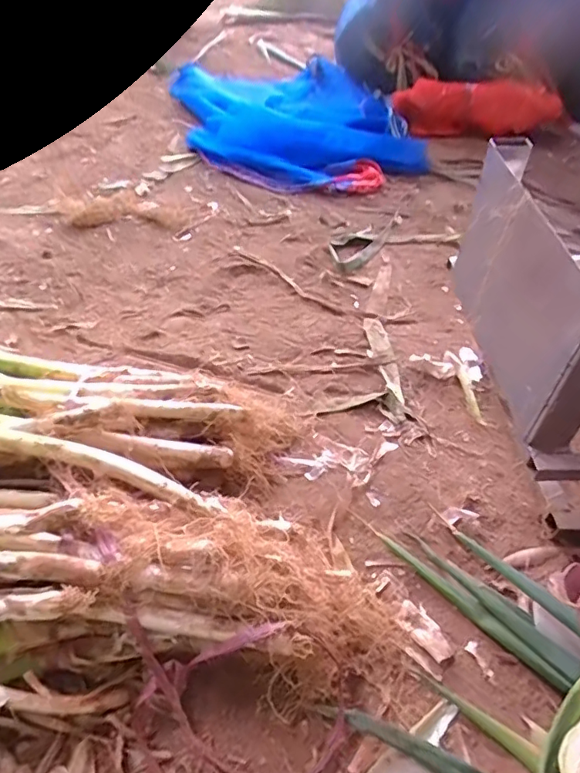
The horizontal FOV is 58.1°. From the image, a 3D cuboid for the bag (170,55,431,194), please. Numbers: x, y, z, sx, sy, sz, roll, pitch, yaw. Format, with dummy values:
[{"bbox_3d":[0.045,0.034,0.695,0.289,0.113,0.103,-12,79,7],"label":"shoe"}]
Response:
[{"bbox_3d":[0.003,-0.621,1.210,0.464,0.096,0.623,-12,50,-15],"label":"bag"}]

